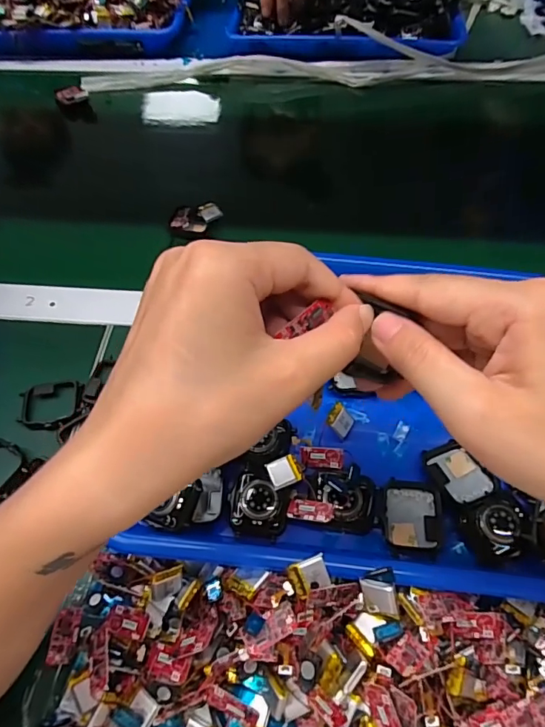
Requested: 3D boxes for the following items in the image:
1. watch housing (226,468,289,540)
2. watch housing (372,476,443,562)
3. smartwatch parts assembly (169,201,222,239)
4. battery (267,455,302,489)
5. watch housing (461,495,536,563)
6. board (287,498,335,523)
[{"bbox_3d":[-0.009,0.088,0.300,0.036,0.010,0.039,5,57,3],"label":"watch housing"},{"bbox_3d":[0.085,0.097,0.297,0.041,0.006,0.045,7,57,5],"label":"watch housing"},{"bbox_3d":[-0.077,-0.143,0.470,0.050,0.010,0.035,5,83,10],"label":"smartwatch parts assembly"},{"bbox_3d":[0.008,0.071,0.309,0.020,0.007,0.018,-20,59,-13],"label":"battery"},{"bbox_3d":[0.137,0.100,0.288,0.034,0.013,0.034,-12,57,-8],"label":"watch housing"},{"bbox_3d":[0.024,0.090,0.293,0.027,0.004,0.016,2,32,21],"label":"board"}]

